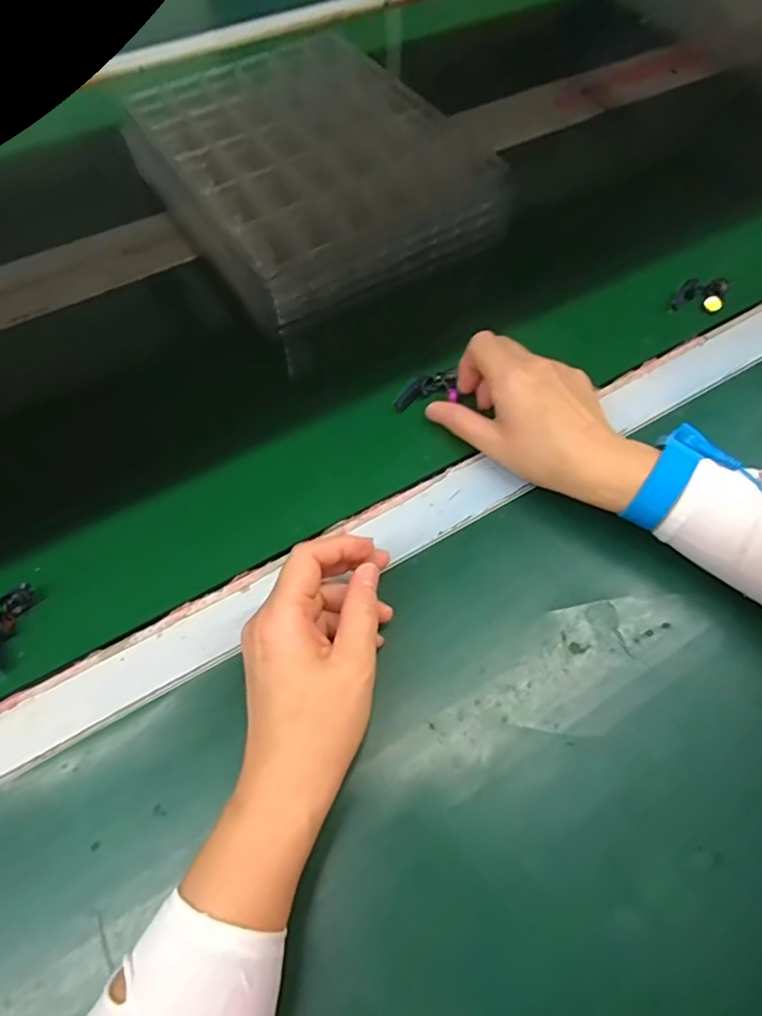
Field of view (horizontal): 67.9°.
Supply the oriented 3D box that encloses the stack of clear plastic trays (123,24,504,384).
[{"bbox_3d":[-0.066,-0.298,0.515,0.249,0.071,0.329,-31,64,-16],"label":"stack of clear plastic trays"}]

